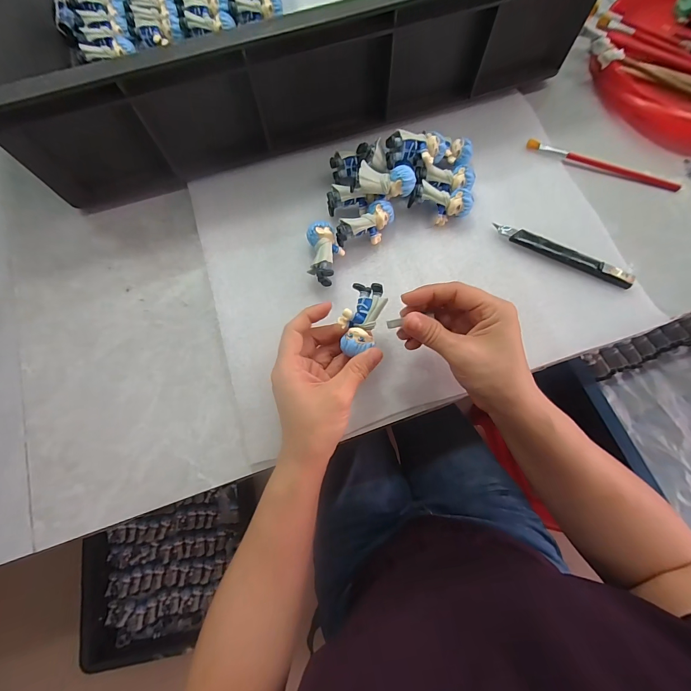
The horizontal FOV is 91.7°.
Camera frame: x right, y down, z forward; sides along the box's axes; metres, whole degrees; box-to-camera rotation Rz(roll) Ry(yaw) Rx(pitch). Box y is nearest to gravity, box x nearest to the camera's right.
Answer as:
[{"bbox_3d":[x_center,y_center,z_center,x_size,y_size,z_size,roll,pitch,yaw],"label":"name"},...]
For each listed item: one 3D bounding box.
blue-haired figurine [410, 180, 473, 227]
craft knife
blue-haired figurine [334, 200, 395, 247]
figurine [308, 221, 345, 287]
[{"bbox_3d":[0.098,-0.146,0.347,0.061,0.030,0.029,10,74,4],"label":"blue-haired figurine"},{"bbox_3d":[0.217,-0.091,0.336,0.138,0.013,0.017,24,76,7],"label":"craft knife"},{"bbox_3d":[0.021,-0.119,0.339,0.060,0.031,0.029,-37,77,-9],"label":"blue-haired figurine"},{"bbox_3d":[-0.019,-0.093,0.331,0.034,0.034,0.063,-1,74,0],"label":"figurine"}]

